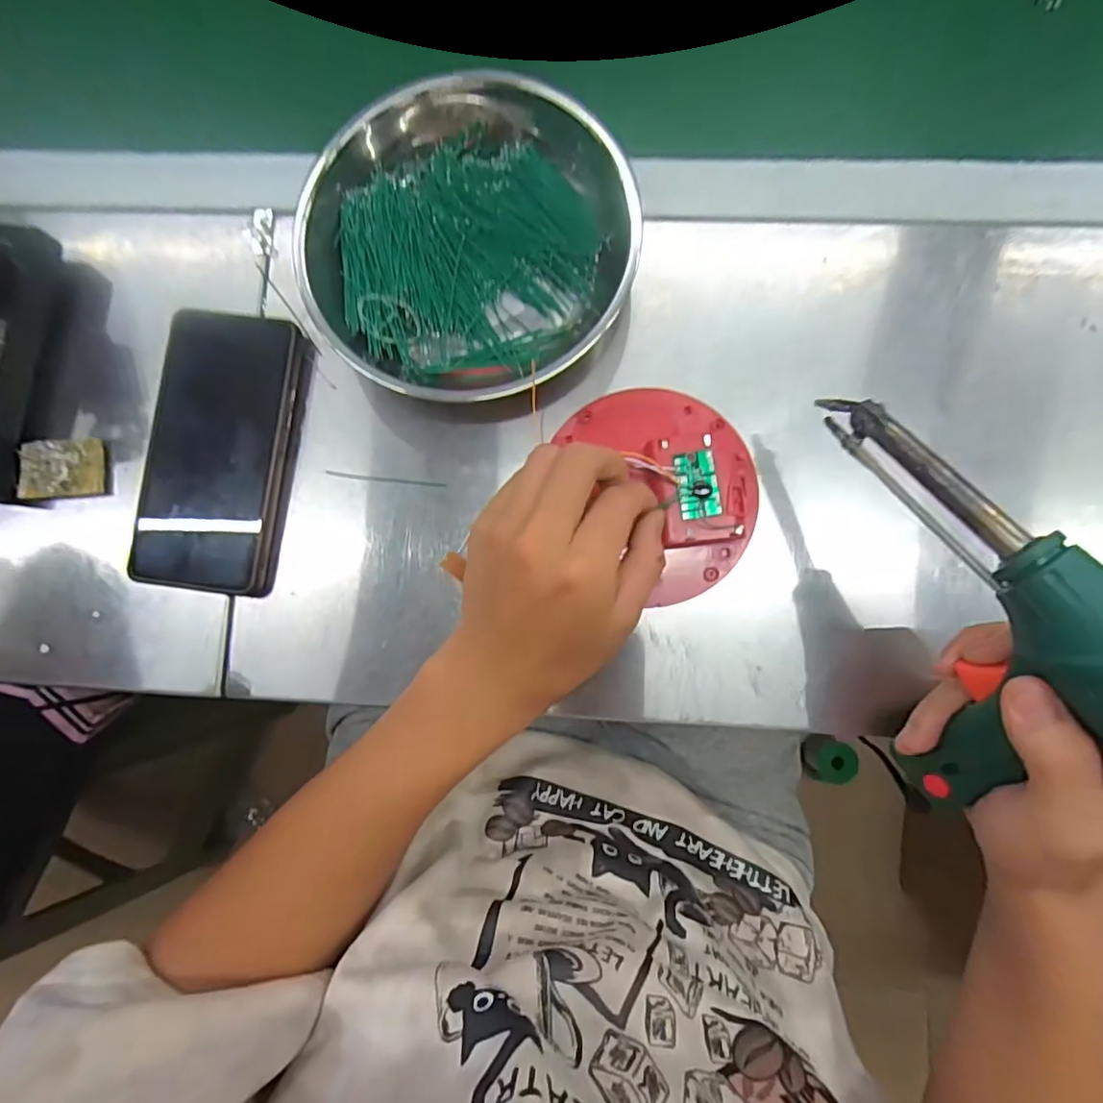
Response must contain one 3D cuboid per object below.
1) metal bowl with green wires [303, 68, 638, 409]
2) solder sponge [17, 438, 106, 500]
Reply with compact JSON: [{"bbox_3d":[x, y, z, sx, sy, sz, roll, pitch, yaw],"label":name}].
[{"bbox_3d":[-0.045,-0.193,0.336,0.185,0.042,0.195,0,84,2],"label":"metal bowl with green wires"},{"bbox_3d":[-0.296,-0.050,0.345,0.047,0.008,0.035,-3,84,2],"label":"solder sponge"}]

